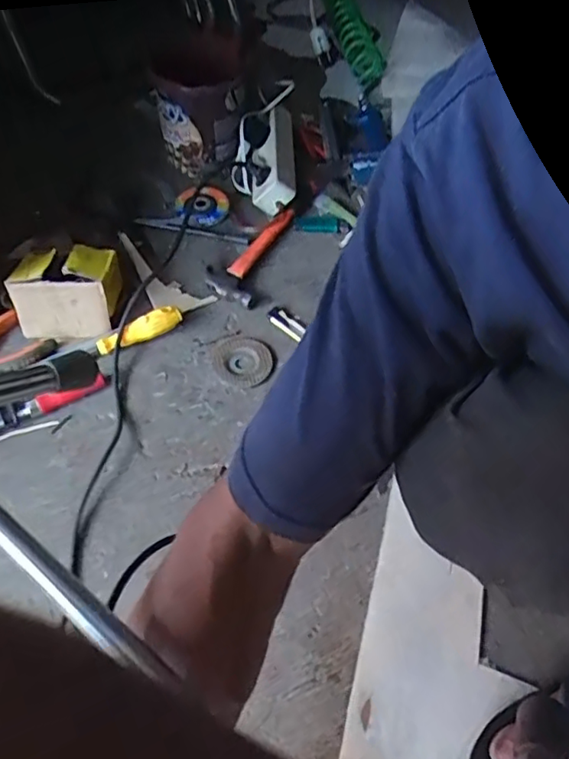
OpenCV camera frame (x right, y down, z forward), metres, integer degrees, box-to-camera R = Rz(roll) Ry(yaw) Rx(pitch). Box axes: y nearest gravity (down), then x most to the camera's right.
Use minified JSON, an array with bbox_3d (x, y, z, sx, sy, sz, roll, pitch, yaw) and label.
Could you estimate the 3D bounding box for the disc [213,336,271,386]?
[{"bbox_3d":[-0.054,-0.024,0.763,0.071,0.005,0.081,-18,56,-14],"label":"disc"}]

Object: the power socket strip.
[{"bbox_3d":[-0.017,-0.357,0.979,0.069,0.056,0.214,-1,54,-2],"label":"power socket strip"}]

